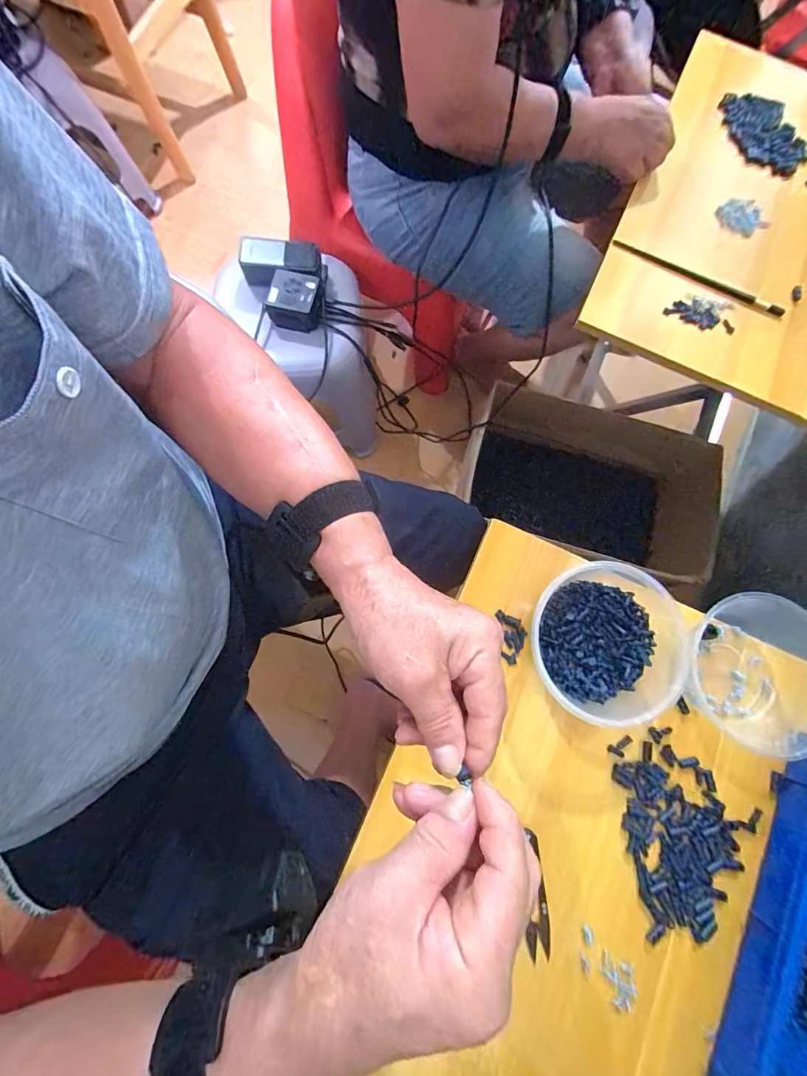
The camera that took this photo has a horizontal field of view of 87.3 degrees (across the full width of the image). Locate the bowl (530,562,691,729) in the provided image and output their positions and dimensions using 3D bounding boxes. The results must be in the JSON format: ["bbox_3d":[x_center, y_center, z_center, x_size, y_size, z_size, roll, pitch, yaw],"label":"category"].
[{"bbox_3d":[0.195,0.100,0.408,0.149,0.056,0.138,4,78,-2],"label":"bowl"}]

